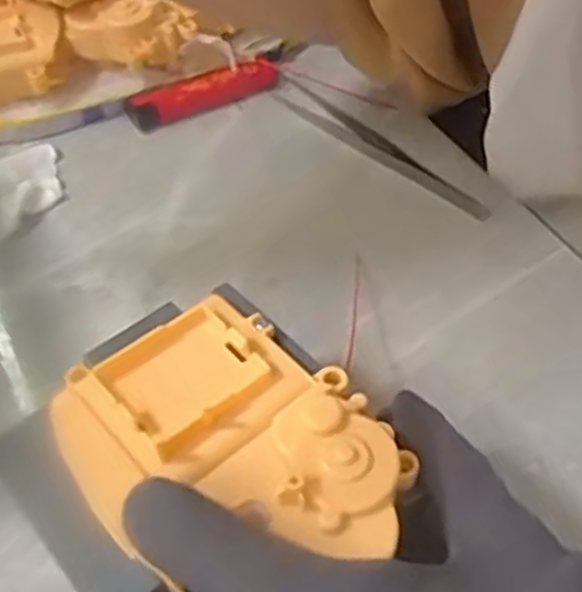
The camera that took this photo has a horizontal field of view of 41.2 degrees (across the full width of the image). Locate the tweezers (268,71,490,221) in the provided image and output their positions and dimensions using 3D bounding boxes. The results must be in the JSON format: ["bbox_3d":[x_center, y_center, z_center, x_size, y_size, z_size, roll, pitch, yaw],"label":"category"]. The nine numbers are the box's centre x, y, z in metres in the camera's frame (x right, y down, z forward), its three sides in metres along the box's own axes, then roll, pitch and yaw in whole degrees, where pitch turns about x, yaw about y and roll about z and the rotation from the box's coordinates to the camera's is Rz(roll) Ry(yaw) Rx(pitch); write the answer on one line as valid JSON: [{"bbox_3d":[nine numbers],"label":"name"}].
[{"bbox_3d":[0.039,-0.074,0.379,0.021,0.004,0.135,-33,57,-25],"label":"tweezers"}]

